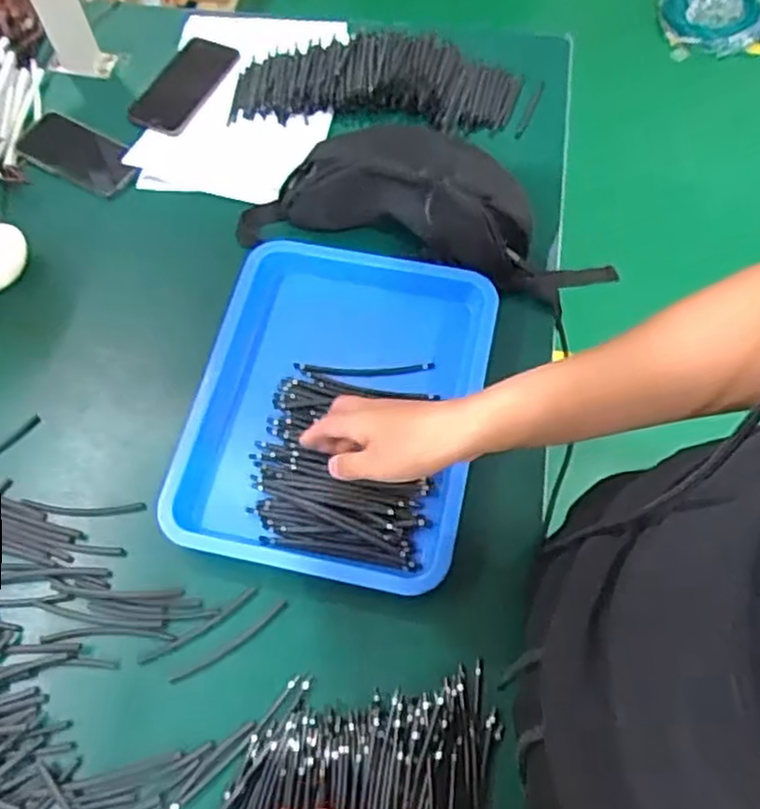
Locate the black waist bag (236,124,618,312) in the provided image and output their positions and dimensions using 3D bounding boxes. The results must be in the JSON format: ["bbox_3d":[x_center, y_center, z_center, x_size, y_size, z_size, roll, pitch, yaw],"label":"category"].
[{"bbox_3d":[0.058,-0.233,0.767,0.402,0.076,0.183,13,66,7],"label":"black waist bag"}]

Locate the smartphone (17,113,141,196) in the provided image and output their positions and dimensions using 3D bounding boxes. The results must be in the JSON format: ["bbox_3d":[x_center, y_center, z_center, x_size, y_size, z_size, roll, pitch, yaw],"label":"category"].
[{"bbox_3d":[-0.353,-0.299,0.843,0.145,0.014,0.072,24,68,12],"label":"smartphone"}]

